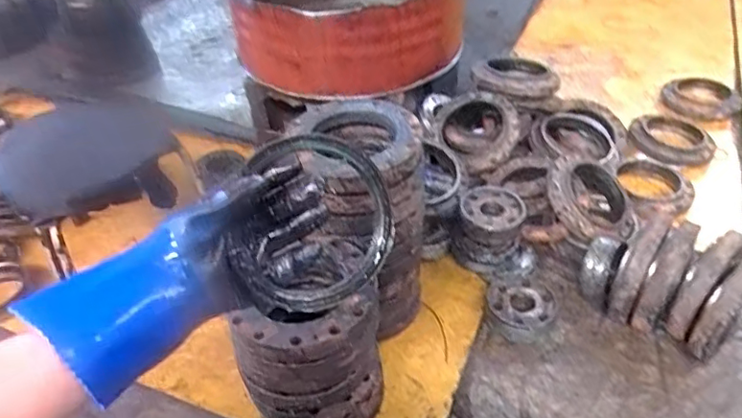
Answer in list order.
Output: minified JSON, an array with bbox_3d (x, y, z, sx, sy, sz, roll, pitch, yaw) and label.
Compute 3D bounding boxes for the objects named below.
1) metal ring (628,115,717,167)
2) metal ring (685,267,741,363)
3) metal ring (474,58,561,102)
[{"bbox_3d":[0.752,-0.180,1.405,0.197,0.030,0.197,-1,40,1],"label":"metal ring"},{"bbox_3d":[0.597,0.149,0.915,0.225,0.194,0.046,-30,47,-29],"label":"metal ring"},{"bbox_3d":[0.321,-0.305,1.287,0.164,0.045,0.170,-2,40,1],"label":"metal ring"}]

